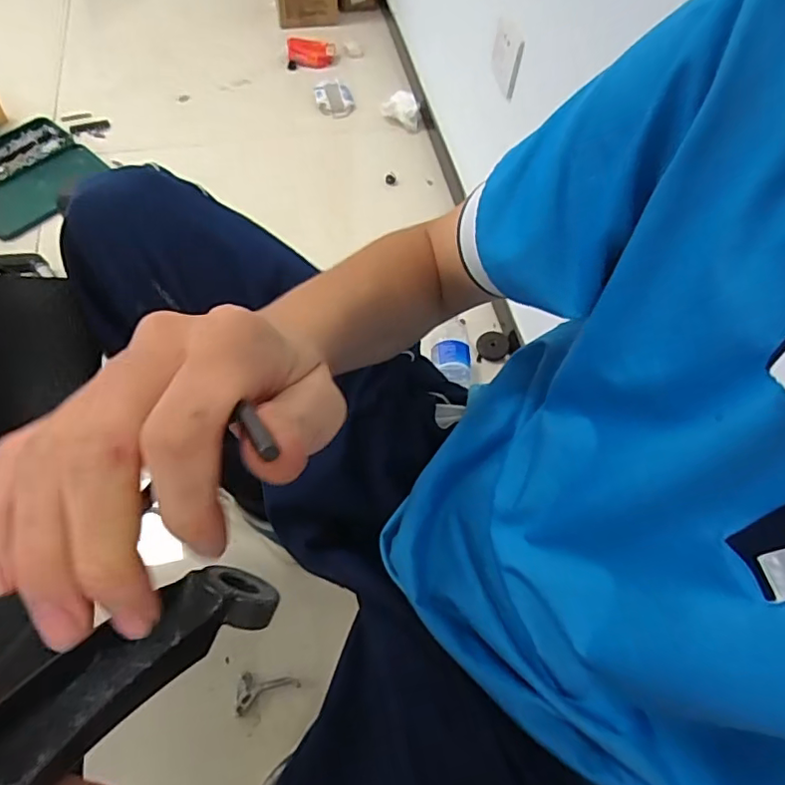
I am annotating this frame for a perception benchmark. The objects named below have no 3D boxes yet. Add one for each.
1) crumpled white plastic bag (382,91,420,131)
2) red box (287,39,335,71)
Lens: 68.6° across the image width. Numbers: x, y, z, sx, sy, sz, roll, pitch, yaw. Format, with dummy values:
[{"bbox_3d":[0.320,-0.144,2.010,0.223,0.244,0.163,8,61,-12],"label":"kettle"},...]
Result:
[{"bbox_3d":[0.019,-0.616,1.264,0.089,0.060,0.056,18,60,7],"label":"crumpled white plastic bag"},{"bbox_3d":[-0.195,-0.812,1.378,0.115,0.043,0.072,-5,60,-7],"label":"red box"}]

